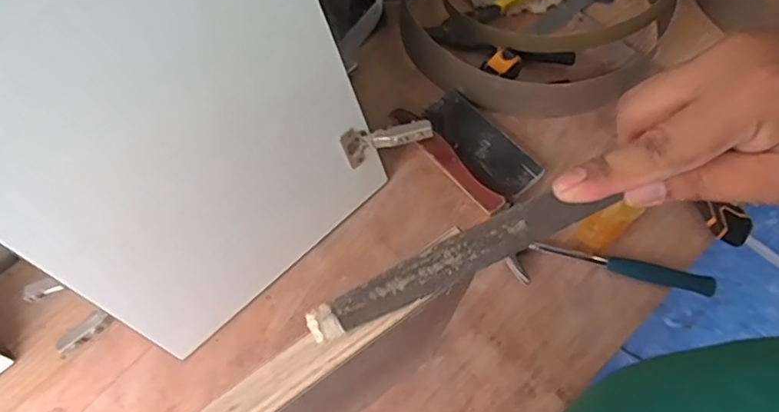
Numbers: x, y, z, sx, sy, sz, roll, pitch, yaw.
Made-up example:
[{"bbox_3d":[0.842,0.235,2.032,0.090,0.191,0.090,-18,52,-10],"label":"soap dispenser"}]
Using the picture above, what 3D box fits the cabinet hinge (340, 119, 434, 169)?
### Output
[{"bbox_3d":[-0.003,-0.082,0.705,0.109,0.052,0.023,-14,67,15],"label":"cabinet hinge"}]

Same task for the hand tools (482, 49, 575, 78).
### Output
[{"bbox_3d":[0.195,-0.201,0.826,0.142,0.043,0.044,-12,66,-22],"label":"hand tools"}]

